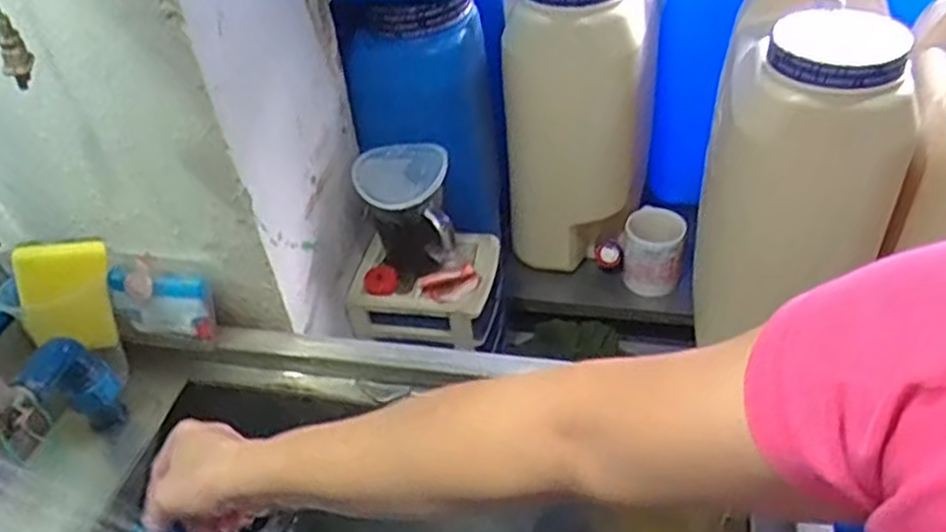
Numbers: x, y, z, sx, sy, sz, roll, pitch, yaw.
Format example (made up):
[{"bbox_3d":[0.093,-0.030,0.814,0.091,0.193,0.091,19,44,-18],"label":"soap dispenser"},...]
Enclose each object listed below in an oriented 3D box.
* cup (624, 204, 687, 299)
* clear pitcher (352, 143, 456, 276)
[{"bbox_3d":[0.250,-0.020,1.050,0.080,0.104,0.072,6,43,14],"label":"cup"},{"bbox_3d":[-0.074,-0.059,0.866,0.104,0.119,0.114,-4,41,2],"label":"clear pitcher"}]

